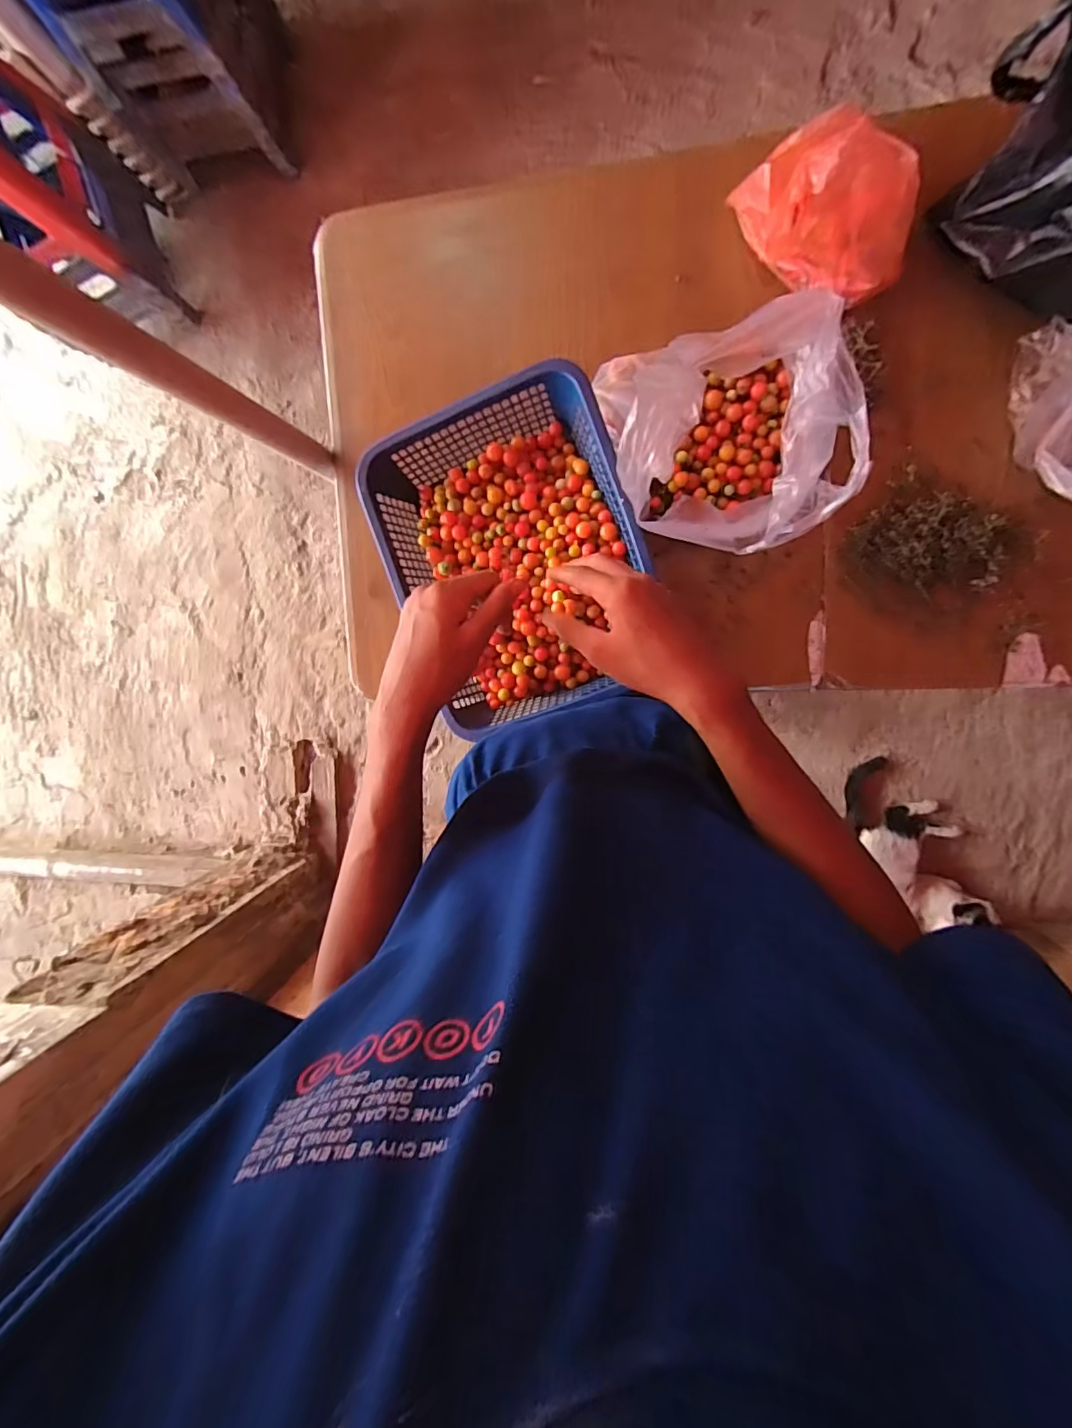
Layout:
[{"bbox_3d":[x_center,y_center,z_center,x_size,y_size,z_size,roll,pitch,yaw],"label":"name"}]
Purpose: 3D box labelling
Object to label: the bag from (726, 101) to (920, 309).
[{"bbox_3d":[0.283,-0.483,0.491,0.178,0.148,0.092,2,96,7],"label":"bag"}]

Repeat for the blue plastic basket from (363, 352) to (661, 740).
[{"bbox_3d":[-0.026,-0.174,0.605,0.270,0.091,0.339,-17,93,9],"label":"blue plastic basket"}]

